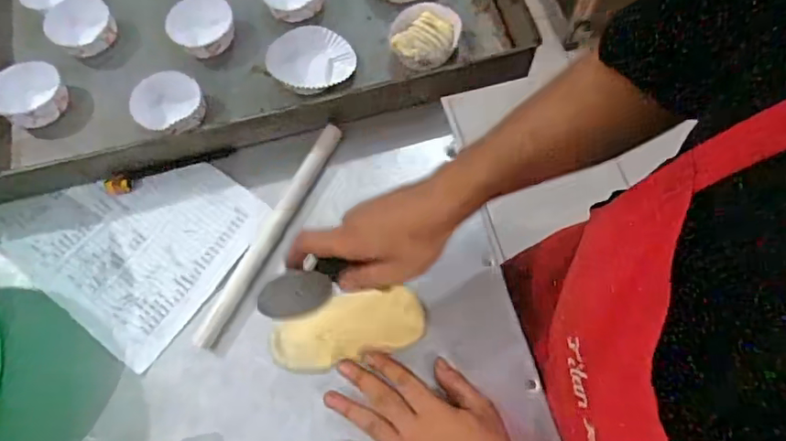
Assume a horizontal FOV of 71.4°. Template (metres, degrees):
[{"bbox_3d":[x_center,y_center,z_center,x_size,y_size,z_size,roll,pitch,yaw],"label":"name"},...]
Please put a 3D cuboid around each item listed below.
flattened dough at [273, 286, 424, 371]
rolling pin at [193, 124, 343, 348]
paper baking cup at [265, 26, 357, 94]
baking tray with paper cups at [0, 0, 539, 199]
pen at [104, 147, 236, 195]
[{"bbox_3d":[-0.045,0.105,0.530,0.147,0.014,0.060,-15,69,-3],"label":"flattened dough"},{"bbox_3d":[-0.129,0.010,0.580,0.021,0.024,0.267,27,71,11],"label":"rolling pin"},{"bbox_3d":[-0.097,-0.191,0.649,0.095,0.028,0.083,-38,73,-14],"label":"paper baking cup"},{"bbox_3d":[-0.205,-0.289,0.679,0.679,0.055,0.436,-13,68,-5],"label":"baking tray with paper cups"},{"bbox_3d":[-0.250,-0.058,0.613,0.146,0.017,0.021,-18,69,-7],"label":"pen"}]

